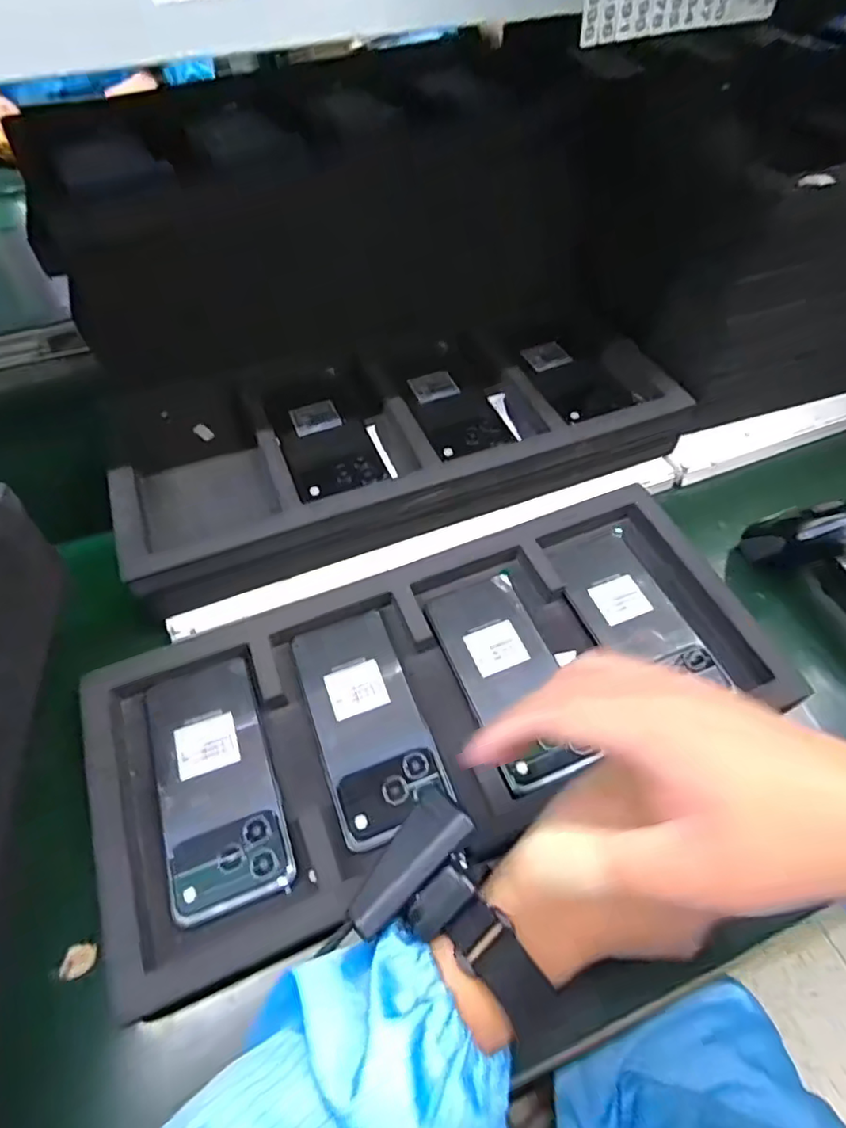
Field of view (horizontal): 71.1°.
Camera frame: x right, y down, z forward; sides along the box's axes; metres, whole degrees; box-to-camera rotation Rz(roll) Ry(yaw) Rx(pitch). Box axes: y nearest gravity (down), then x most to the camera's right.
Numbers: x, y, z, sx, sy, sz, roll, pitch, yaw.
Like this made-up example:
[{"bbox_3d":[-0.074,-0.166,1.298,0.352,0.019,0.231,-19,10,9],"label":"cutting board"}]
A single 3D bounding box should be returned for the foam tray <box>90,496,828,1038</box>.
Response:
[{"bbox_3d":[0.013,0.086,0.424,0.463,0.034,0.212,-21,56,-14],"label":"foam tray"}]

